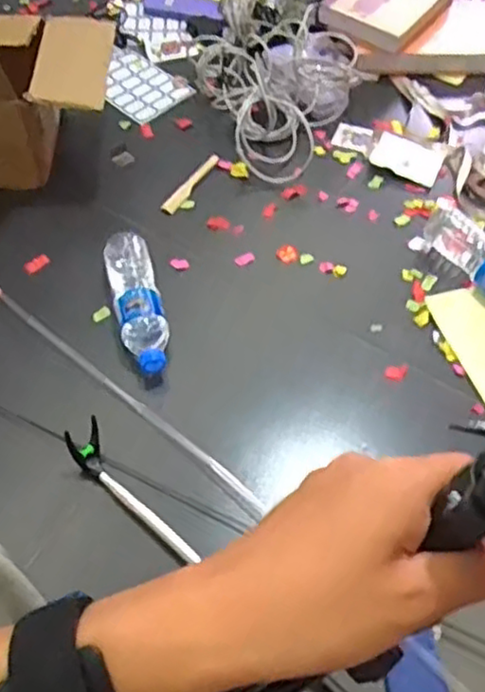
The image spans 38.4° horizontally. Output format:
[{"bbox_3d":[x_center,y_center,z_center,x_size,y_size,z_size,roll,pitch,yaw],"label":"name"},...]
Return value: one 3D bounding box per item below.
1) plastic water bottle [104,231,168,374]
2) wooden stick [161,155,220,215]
[{"bbox_3d":[-0.138,-0.057,0.920,0.058,0.050,0.222,-12,56,-10],"label":"plastic water bottle"},{"bbox_3d":[-0.082,-0.257,1.104,0.024,0.007,0.146,25,59,18],"label":"wooden stick"}]

